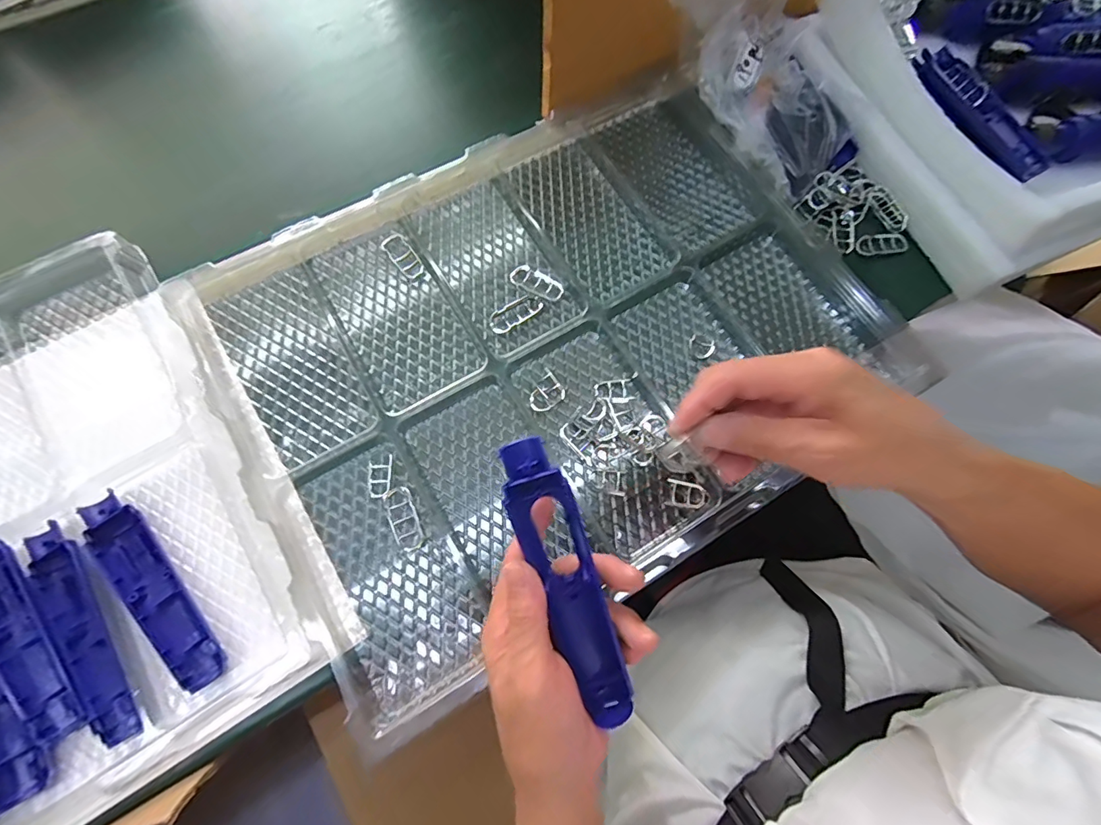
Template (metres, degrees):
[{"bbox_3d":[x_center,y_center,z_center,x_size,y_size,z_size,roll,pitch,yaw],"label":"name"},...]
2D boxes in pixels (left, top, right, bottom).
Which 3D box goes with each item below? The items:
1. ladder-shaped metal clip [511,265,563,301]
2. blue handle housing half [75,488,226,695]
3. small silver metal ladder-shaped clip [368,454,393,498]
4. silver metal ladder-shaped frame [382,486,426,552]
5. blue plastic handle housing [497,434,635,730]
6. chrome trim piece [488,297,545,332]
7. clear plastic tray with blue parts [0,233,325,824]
[{"bbox_3d":[-0.012,-0.124,0.457,0.053,0.005,0.025,30,74,7],"label":"ladder-shaped metal clip"},{"bbox_3d":[-0.300,0.133,0.359,0.036,0.016,0.163,-36,77,-12],"label":"blue handle housing half"},{"bbox_3d":[-0.140,0.053,0.398,0.020,0.004,0.034,-7,73,-4],"label":"small silver metal ladder-shaped clip"},{"bbox_3d":[-0.119,0.086,0.385,0.024,0.004,0.051,-22,75,-9],"label":"silver metal ladder-shaped frame"},{"bbox_3d":[0.010,0.100,0.283,0.037,0.022,0.173,-20,97,-8],"label":"blue plastic handle housing"},{"bbox_3d":[-0.032,-0.093,0.446,0.053,0.004,0.021,-34,77,-12],"label":"chrome trim piece"},{"bbox_3d":[-0.504,0.145,0.354,0.560,0.054,0.439,-31,76,-11],"label":"clear plastic tray with blue parts"}]

